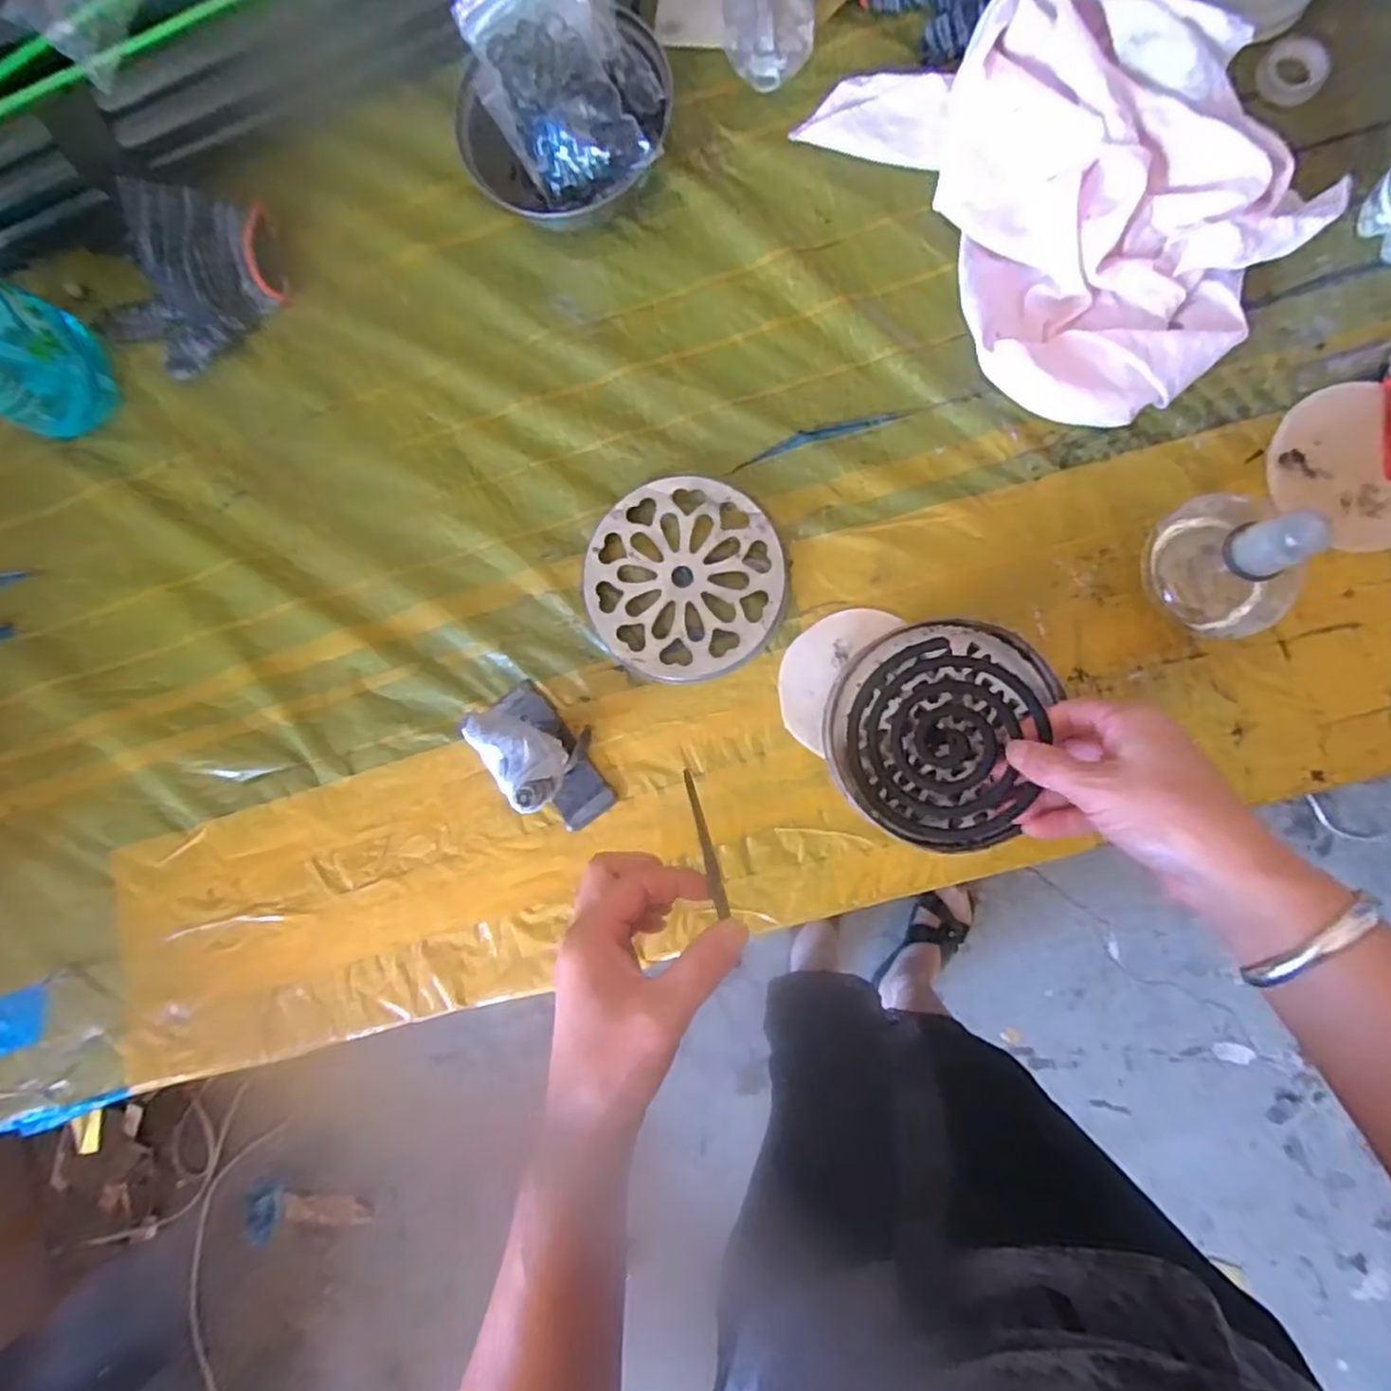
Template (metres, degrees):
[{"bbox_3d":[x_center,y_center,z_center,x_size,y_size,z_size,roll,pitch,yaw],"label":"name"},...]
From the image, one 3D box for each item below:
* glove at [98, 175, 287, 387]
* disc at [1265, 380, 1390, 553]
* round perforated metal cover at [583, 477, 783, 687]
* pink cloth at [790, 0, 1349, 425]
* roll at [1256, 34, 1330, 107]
[{"bbox_3d":[-0.381,-0.314,0.535,0.126,0.040,0.135,28,91,7],"label":"glove"},{"bbox_3d":[0.424,-0.148,0.452,0.095,0.009,0.104,0,90,12],"label":"disc"},{"bbox_3d":[-0.008,-0.080,0.499,0.140,0.013,0.137,0,88,7],"label":"round perforated metal cover"},{"bbox_3d":[0.241,-0.334,0.446,0.215,0.078,0.301,-36,85,4],"label":"pink cloth"},{"bbox_3d":[0.394,-0.412,0.469,0.041,0.013,0.038,0,88,7],"label":"roll"}]

